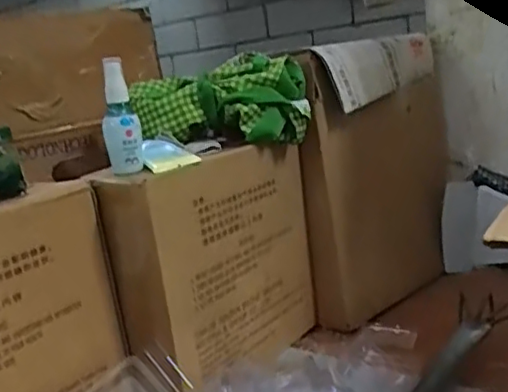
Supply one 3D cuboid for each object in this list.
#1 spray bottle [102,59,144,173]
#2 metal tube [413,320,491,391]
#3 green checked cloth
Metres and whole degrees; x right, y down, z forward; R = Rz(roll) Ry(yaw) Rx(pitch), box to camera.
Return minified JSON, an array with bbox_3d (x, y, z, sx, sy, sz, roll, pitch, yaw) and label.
[{"bbox_3d":[-0.140,-0.082,0.663,0.036,0.117,0.031,-10,13,-11],"label":"spray bottle"},{"bbox_3d":[0.192,0.185,0.655,0.030,0.032,0.219,3,16,38],"label":"metal tube"},{"bbox_3d":[-0.041,-0.112,0.787,0.210,0.094,0.083,-4,13,15],"label":"green checked cloth"}]

